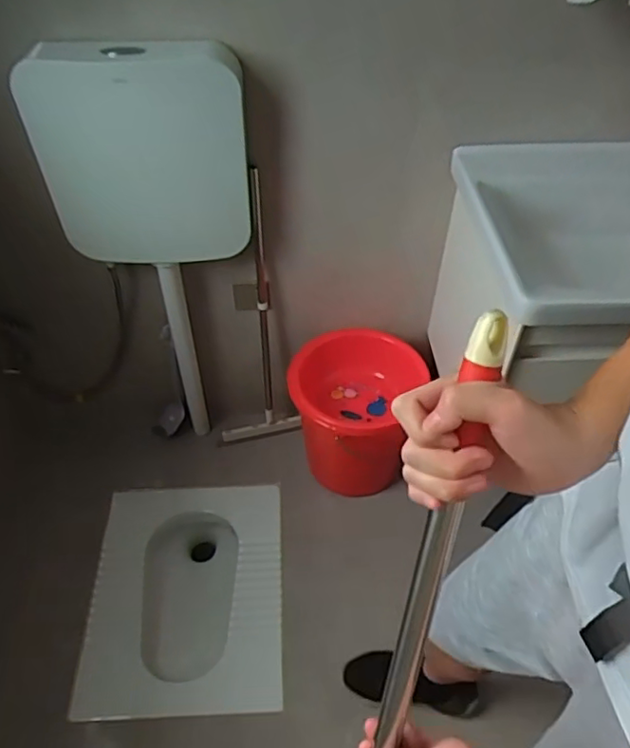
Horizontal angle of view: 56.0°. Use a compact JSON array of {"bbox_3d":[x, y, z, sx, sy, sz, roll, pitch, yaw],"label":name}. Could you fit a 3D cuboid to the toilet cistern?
[{"bbox_3d":[-0.326,-0.406,1.135,0.379,0.411,0.100,-6,45,-4],"label":"toilet cistern"}]

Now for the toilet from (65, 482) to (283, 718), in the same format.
[{"bbox_3d":[-0.311,0.600,1.528,0.459,0.293,0.554,-3,45,-1],"label":"toilet"}]

